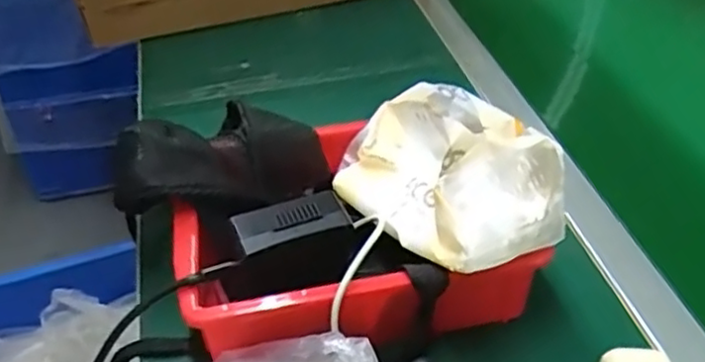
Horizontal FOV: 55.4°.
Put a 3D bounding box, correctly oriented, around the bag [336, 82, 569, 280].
[{"bbox_3d":[0.061,-0.009,0.458,0.106,0.086,0.167,-16,43,-17],"label":"bag"}]

